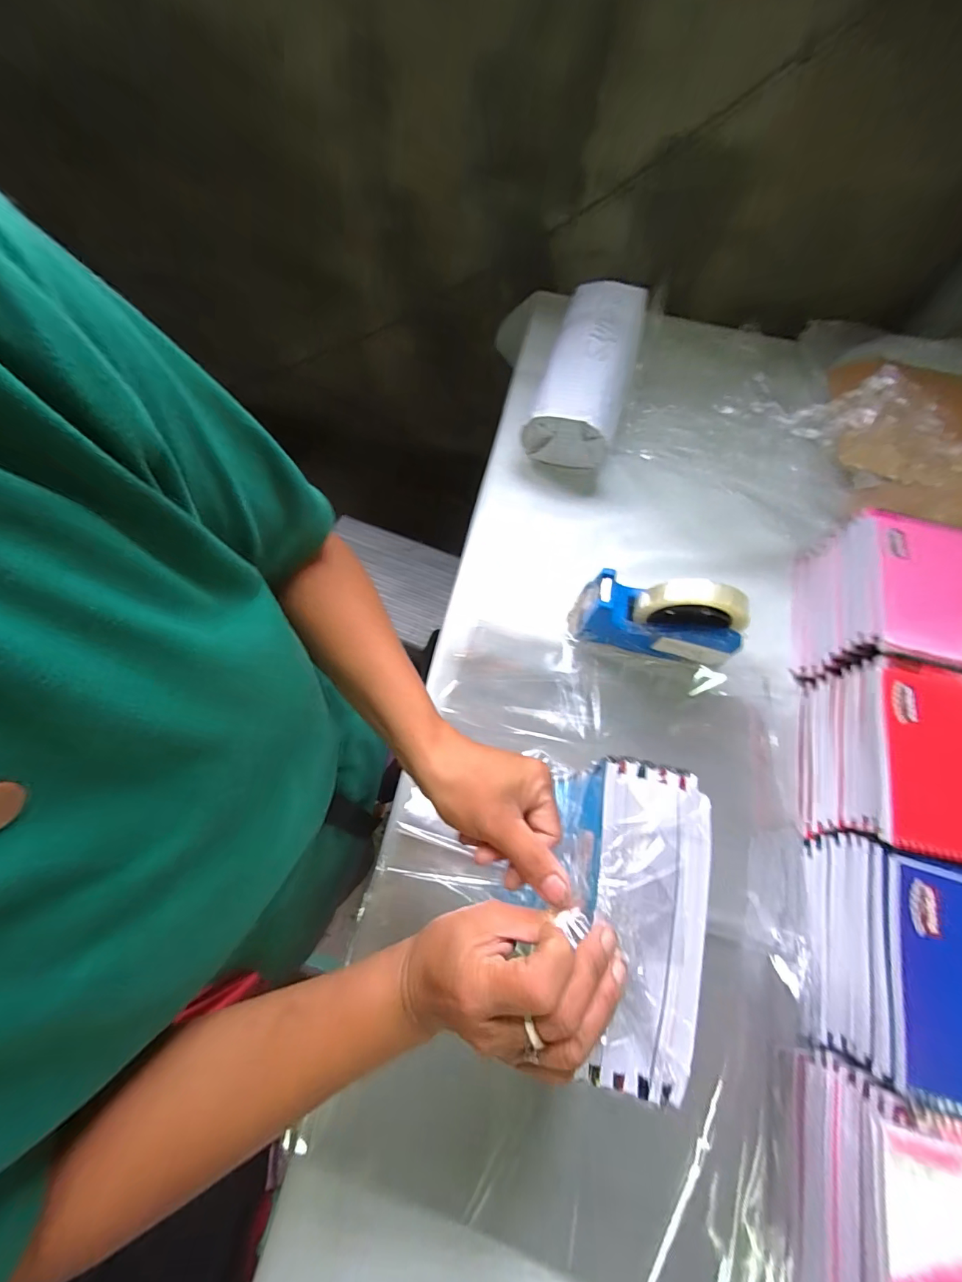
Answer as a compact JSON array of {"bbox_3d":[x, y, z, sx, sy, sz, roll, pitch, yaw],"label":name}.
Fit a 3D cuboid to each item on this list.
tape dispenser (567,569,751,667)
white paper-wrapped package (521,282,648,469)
[{"bbox_3d":[0.179,-0.020,0.450,0.160,0.118,0.053,15,70,4],"label":"tape dispenser"},{"bbox_3d":[0.140,-0.343,0.584,0.106,0.099,0.241,18,70,5],"label":"white paper-wrapped package"}]

